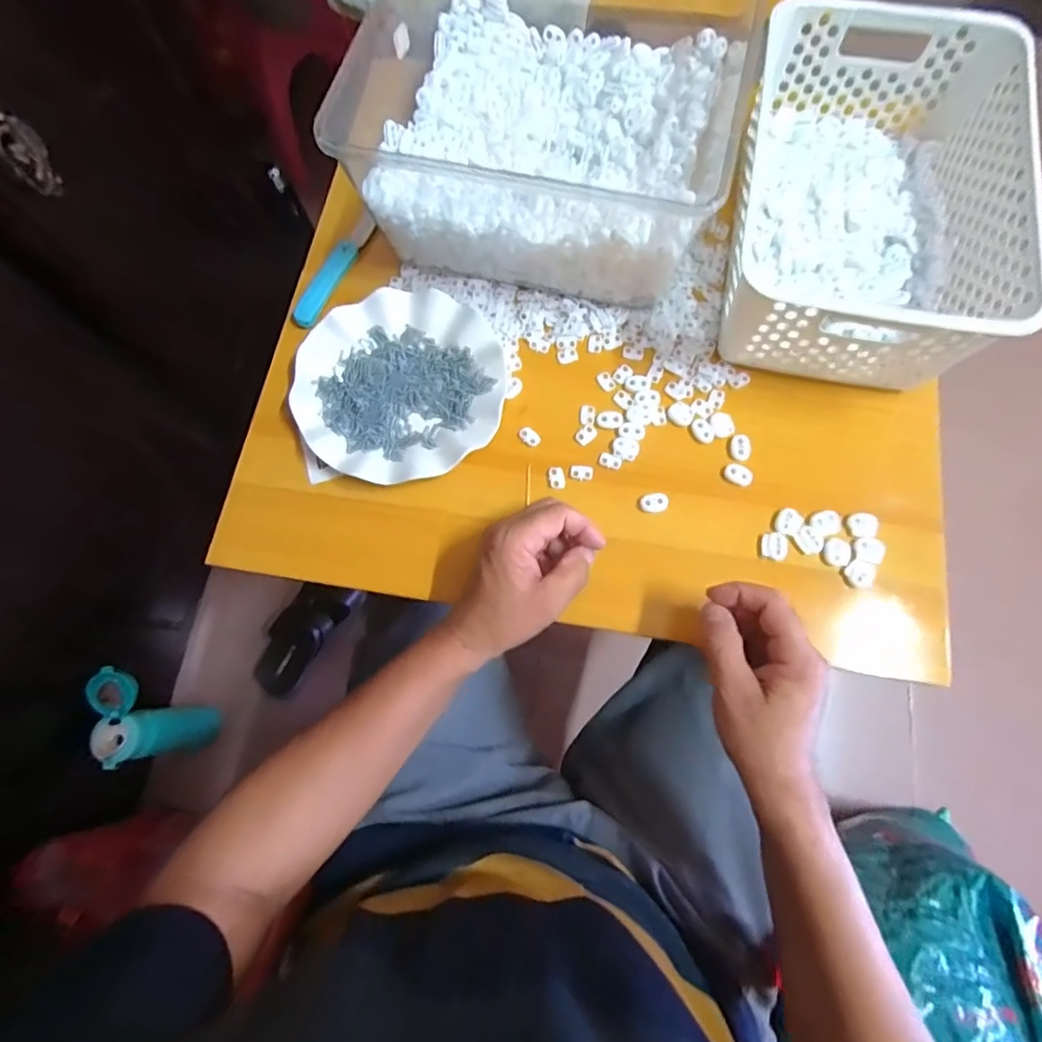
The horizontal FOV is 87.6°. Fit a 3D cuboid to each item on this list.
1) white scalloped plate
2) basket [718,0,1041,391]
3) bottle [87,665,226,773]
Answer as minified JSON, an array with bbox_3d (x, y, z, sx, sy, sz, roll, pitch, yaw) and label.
[{"bbox_3d":[-0.106,-0.121,0.486,0.179,0.021,0.181,0,74,1],"label":"white scalloped plate"},{"bbox_3d":[0.290,-0.274,0.470,0.203,0.111,0.307,12,75,5],"label":"basket"},{"bbox_3d":[-0.512,0.271,0.764,0.067,0.209,0.115,-19,74,-4],"label":"bottle"}]

